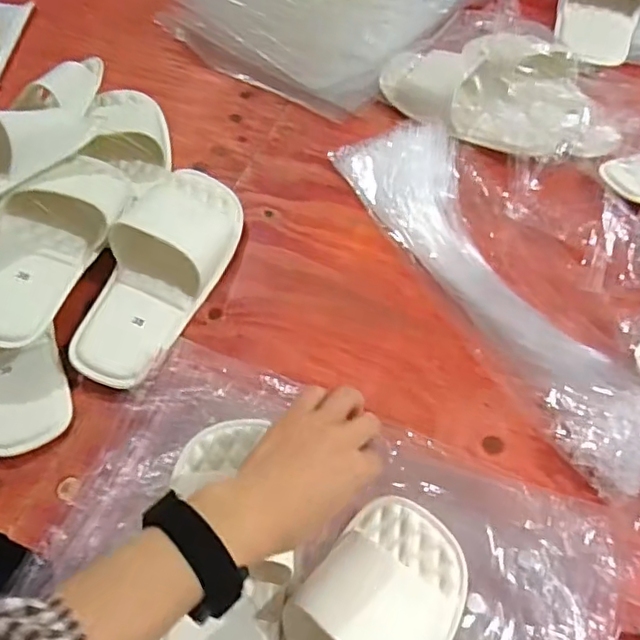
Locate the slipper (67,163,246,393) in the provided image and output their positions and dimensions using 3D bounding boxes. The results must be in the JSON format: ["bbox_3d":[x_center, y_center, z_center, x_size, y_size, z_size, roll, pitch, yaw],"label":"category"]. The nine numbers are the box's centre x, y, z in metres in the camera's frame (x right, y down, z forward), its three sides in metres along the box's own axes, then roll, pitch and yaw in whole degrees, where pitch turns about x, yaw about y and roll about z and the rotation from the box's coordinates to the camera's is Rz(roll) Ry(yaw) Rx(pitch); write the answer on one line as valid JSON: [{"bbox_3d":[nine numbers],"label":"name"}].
[{"bbox_3d":[-0.147,-0.050,0.570,0.097,0.058,0.239,20,60,13],"label":"slipper"}]

